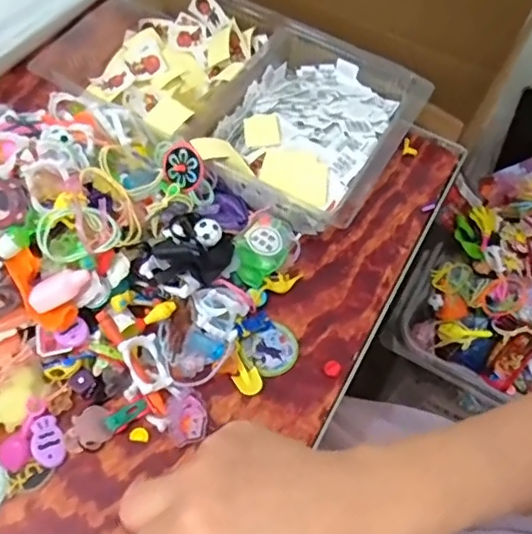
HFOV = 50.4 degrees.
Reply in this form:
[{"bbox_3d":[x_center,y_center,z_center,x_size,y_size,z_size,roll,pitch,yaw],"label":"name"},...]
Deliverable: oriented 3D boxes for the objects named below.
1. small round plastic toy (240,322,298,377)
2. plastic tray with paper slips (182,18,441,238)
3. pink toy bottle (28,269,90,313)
[{"bbox_3d":[0.004,0.066,0.447,0.044,0.004,0.038,-28,63,-21],"label":"small round plastic toy"},{"bbox_3d":[0.040,-0.131,0.543,0.174,0.064,0.204,23,58,10],"label":"plastic tray with paper slips"},{"bbox_3d":[-0.151,0.016,0.413,0.045,0.014,0.017,-30,63,-7],"label":"pink toy bottle"}]

